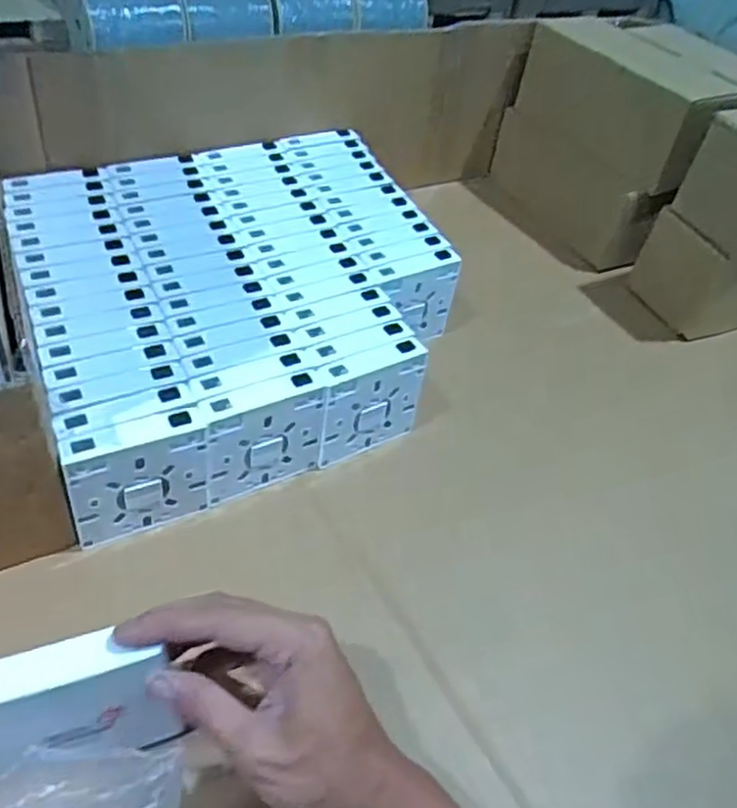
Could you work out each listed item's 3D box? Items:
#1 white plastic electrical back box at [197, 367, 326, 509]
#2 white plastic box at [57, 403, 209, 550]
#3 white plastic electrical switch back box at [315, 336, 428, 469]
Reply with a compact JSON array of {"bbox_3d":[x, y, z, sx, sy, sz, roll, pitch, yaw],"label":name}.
[{"bbox_3d":[-0.074,0.025,0.503,0.086,0.088,0.018,-20,49,-26],"label":"white plastic electrical back box"},{"bbox_3d":[-0.146,0.048,0.464,0.086,0.084,0.018,-18,48,-24],"label":"white plastic box"},{"bbox_3d":[-0.001,-0.001,0.539,0.085,0.083,0.019,-20,49,-26],"label":"white plastic electrical switch back box"}]

